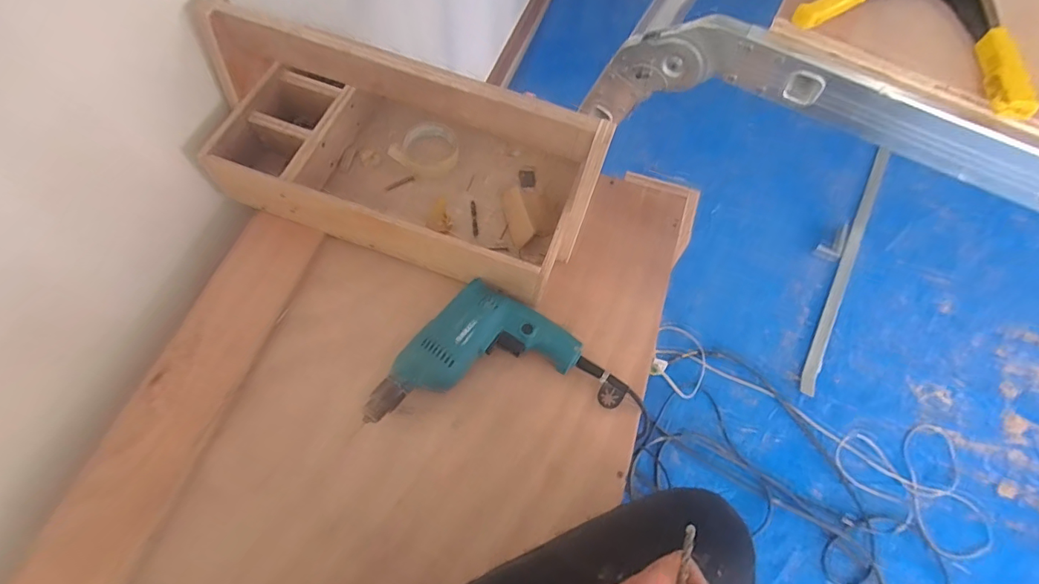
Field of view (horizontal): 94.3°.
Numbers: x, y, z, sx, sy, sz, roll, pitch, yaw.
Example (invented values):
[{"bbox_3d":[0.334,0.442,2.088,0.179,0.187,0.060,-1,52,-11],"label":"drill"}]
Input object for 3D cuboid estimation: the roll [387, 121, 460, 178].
[{"bbox_3d":[-0.132,-0.211,0.704,0.084,0.023,0.089,1,65,-1],"label":"roll"}]

